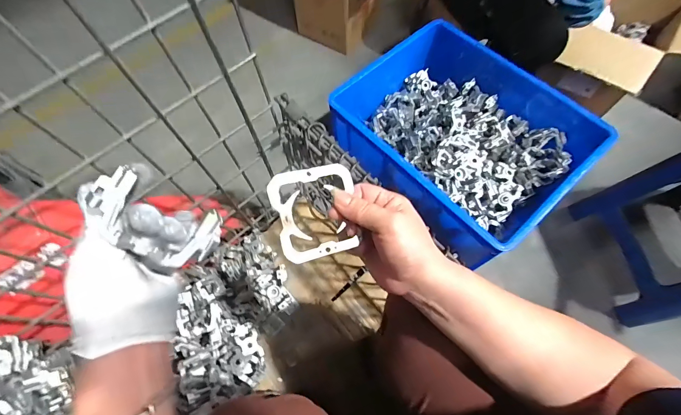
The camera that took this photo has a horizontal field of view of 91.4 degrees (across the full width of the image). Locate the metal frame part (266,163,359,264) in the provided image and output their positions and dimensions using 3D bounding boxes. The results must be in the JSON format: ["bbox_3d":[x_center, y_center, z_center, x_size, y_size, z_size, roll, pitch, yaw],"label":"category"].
[{"bbox_3d":[-0.020,0.003,0.286,0.073,0.005,0.077,-14,87,-21],"label":"metal frame part"}]

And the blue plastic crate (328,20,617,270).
[{"bbox_3d":[0.300,-0.193,0.842,0.440,0.176,0.531,-40,70,-14],"label":"blue plastic crate"}]

